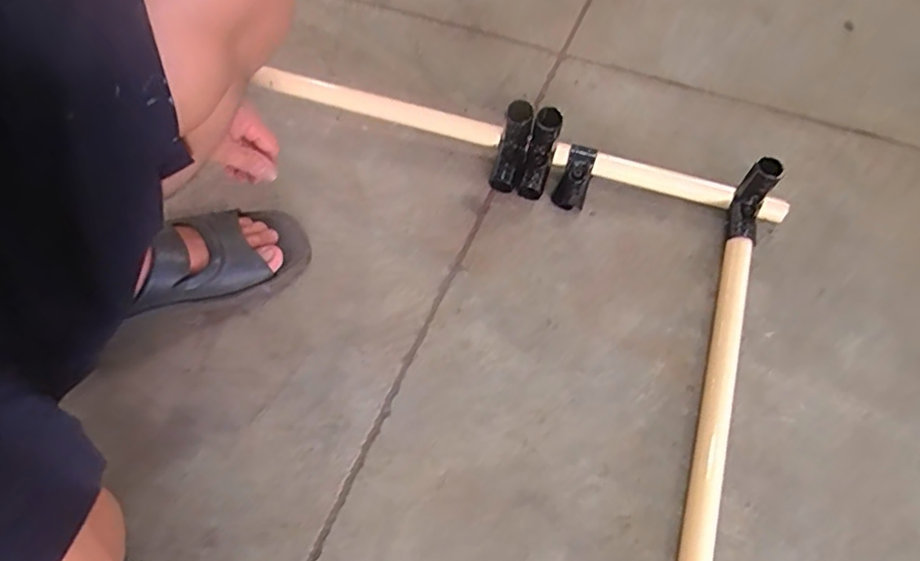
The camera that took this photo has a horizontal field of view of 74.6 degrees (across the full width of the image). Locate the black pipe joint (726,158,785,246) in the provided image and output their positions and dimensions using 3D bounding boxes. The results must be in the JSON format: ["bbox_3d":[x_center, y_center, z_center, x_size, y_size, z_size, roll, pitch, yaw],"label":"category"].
[{"bbox_3d":[0.331,-0.090,0.680,0.032,0.092,0.041,14,35,4],"label":"black pipe joint"}]

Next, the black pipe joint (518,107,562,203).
[{"bbox_3d":[0.095,-0.150,0.722,0.032,0.036,0.106,15,104,5],"label":"black pipe joint"}]

